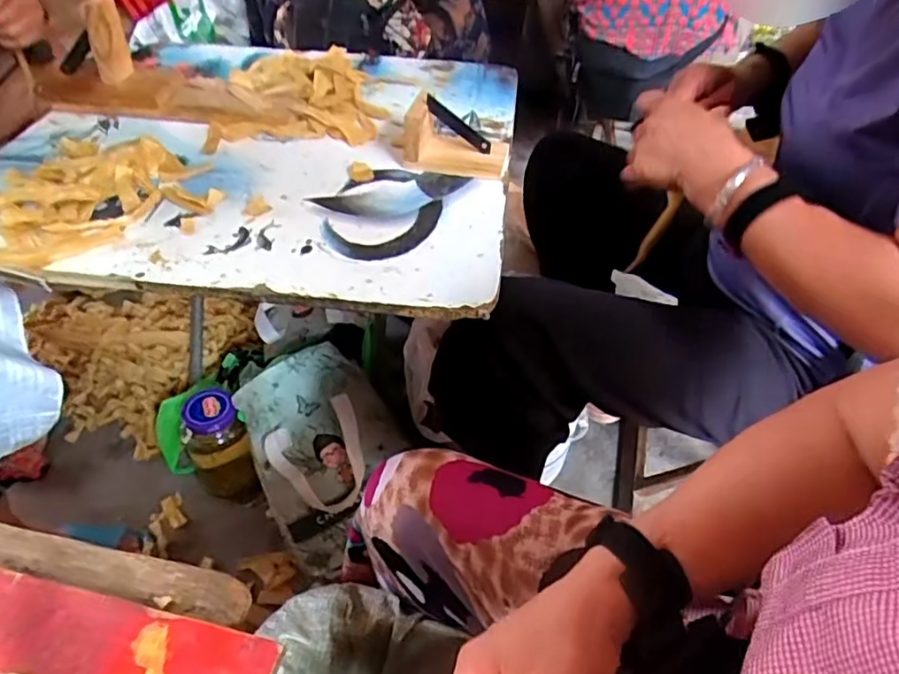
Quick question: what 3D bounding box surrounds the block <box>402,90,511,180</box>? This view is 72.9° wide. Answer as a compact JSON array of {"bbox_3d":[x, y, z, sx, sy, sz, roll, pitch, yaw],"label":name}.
[{"bbox_3d":[0.005,-0.232,0.702,0.128,0.064,0.075,10,45,5],"label":"block"}]

